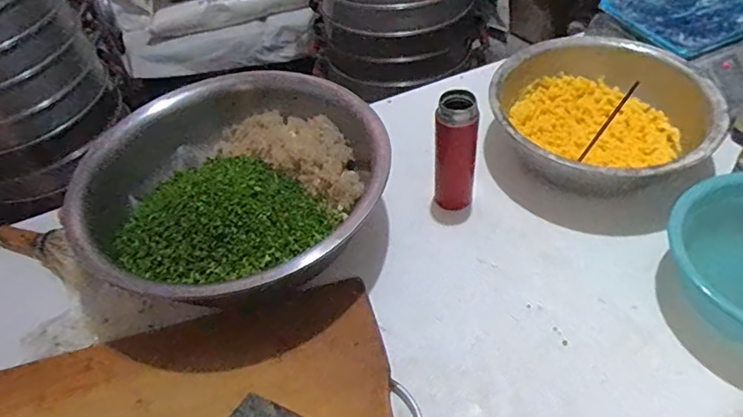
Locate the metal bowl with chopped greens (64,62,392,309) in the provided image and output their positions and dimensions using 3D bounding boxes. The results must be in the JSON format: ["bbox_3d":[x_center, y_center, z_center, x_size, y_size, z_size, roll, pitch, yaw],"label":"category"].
[{"bbox_3d":[-0.209,-0.037,0.833,0.469,0.126,0.448,26,55,26],"label":"metal bowl with chopped greens"}]

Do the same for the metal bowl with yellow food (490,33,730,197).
[{"bbox_3d":[0.383,-0.151,0.900,0.343,0.110,0.322,-3,48,3],"label":"metal bowl with yellow food"}]

